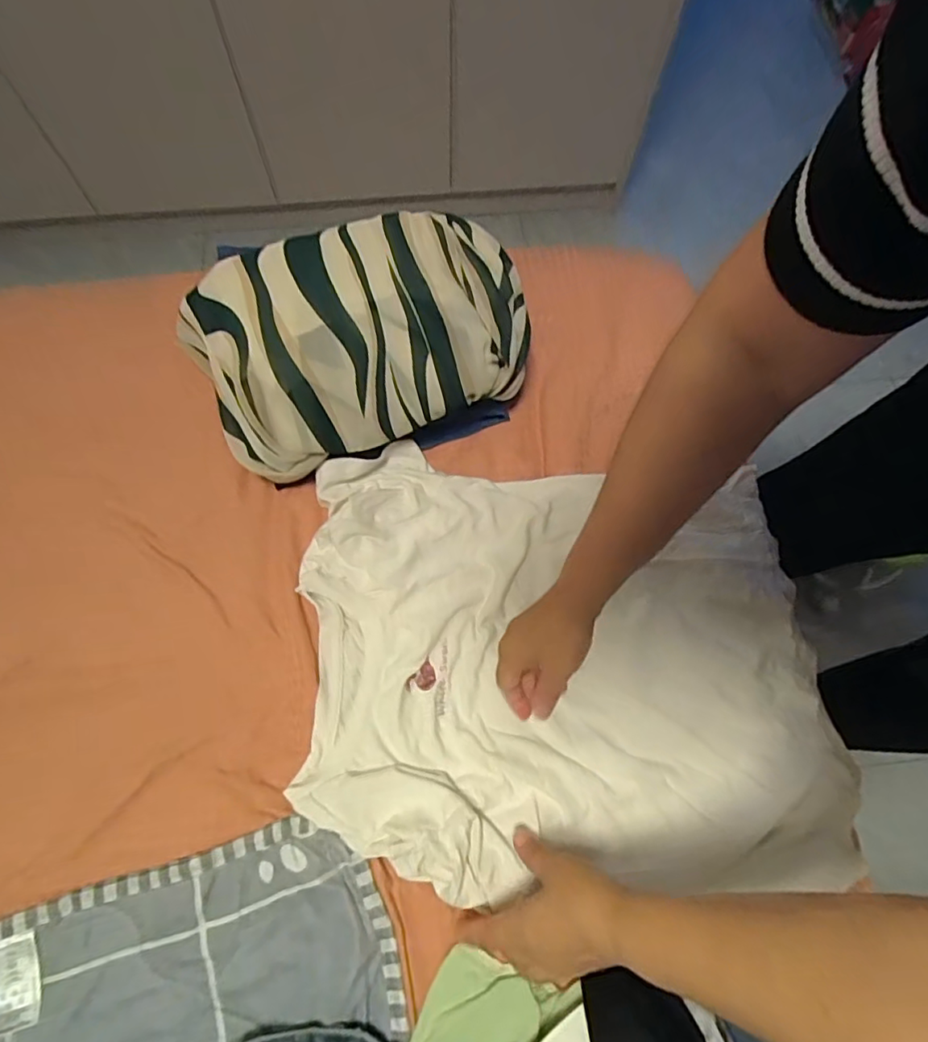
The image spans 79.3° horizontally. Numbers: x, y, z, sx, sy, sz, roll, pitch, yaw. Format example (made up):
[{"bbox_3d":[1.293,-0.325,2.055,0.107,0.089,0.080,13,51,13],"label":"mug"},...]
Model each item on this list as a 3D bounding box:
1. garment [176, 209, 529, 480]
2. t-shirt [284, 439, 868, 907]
[{"bbox_3d":[-0.106,-0.193,0.582,0.347,0.104,0.215,-20,72,-9],"label":"garment"},{"bbox_3d":[0.104,0.124,0.563,0.511,0.065,0.412,-2,70,0],"label":"t-shirt"}]

